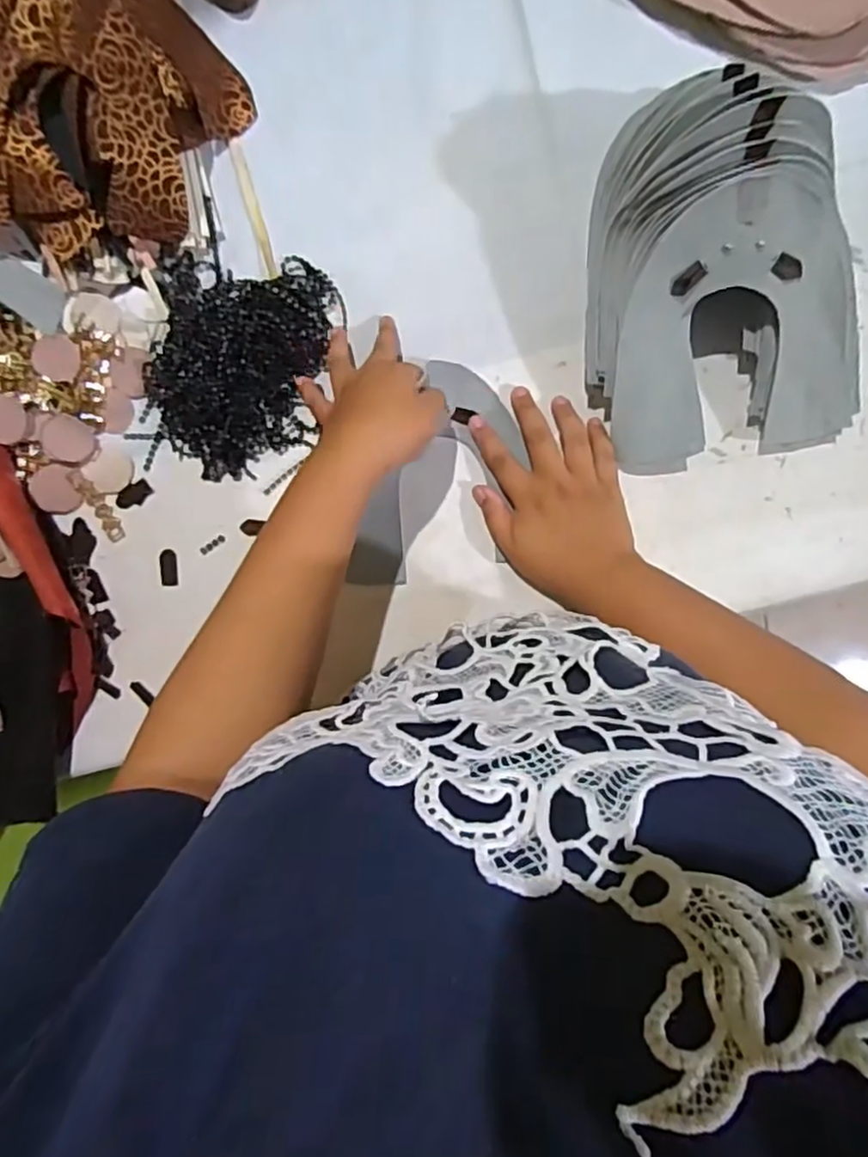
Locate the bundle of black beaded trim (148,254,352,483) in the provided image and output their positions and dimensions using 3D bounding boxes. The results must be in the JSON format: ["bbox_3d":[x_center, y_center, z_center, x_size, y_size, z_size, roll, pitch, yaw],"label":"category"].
[{"bbox_3d":[-0.148,-0.158,0.480,0.129,0.035,0.159,16,93,5],"label":"bundle of black beaded trim"}]

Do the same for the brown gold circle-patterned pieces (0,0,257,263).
[{"bbox_3d":[-0.253,-0.326,0.455,0.193,0.090,0.200,27,94,5],"label":"brown gold circle-patterned pieces"}]

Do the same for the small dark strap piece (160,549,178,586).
[{"bbox_3d":[-0.201,-0.008,0.499,0.013,0.004,0.027,-2,91,6],"label":"small dark strap piece"}]

